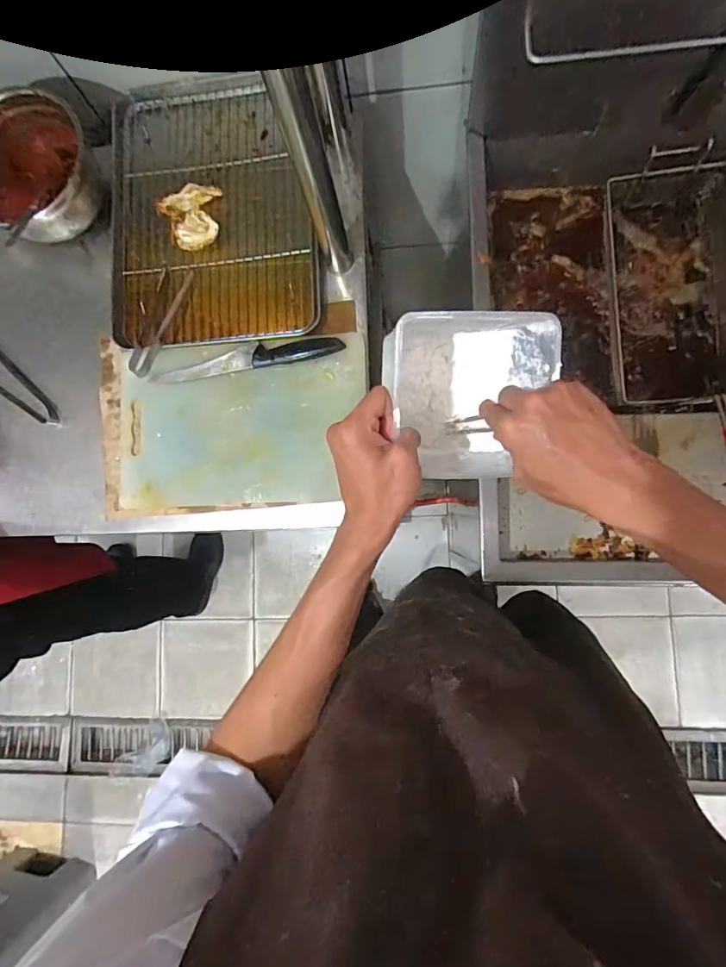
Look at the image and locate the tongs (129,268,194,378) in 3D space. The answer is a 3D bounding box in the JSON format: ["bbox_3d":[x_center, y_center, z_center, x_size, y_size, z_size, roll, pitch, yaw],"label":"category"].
[{"bbox_3d":[-0.294,-0.231,0.687,0.043,0.031,0.166,18,85,8],"label":"tongs"}]

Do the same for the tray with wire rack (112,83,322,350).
[{"bbox_3d":[-0.221,-0.393,0.707,0.292,0.025,0.389,-6,82,6],"label":"tray with wire rack"}]

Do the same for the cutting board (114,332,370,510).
[{"bbox_3d":[-0.175,-0.083,0.677,0.357,0.025,0.222,-3,83,6],"label":"cutting board"}]

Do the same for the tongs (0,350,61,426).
[{"bbox_3d":[-0.509,-0.144,0.720,0.170,0.011,0.052,34,88,9],"label":"tongs"}]

